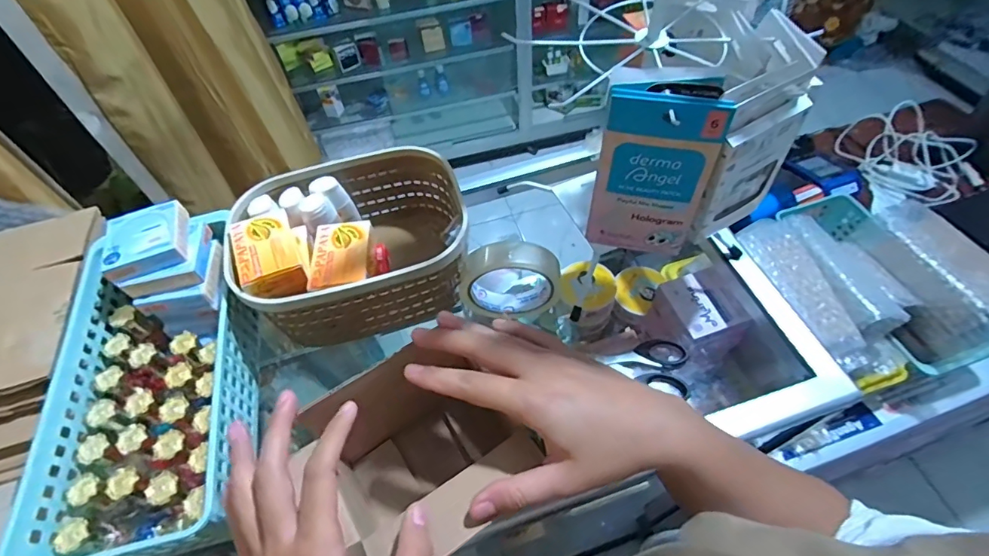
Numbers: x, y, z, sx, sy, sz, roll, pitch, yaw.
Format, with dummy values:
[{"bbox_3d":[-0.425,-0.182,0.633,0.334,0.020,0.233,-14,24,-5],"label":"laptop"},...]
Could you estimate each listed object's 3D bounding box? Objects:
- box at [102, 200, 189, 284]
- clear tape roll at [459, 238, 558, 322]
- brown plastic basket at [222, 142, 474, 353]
[{"bbox_3d":[-0.315,-0.035,0.433,0.063,0.017,0.071,-18,55,-8],"label":"box"},{"bbox_3d":[0.015,0.003,0.459,0.092,0.087,0.030,-4,54,2],"label":"clear tape roll"},{"bbox_3d":[-0.136,-0.034,0.484,0.205,0.109,0.160,-13,55,-5],"label":"brown plastic basket"}]

